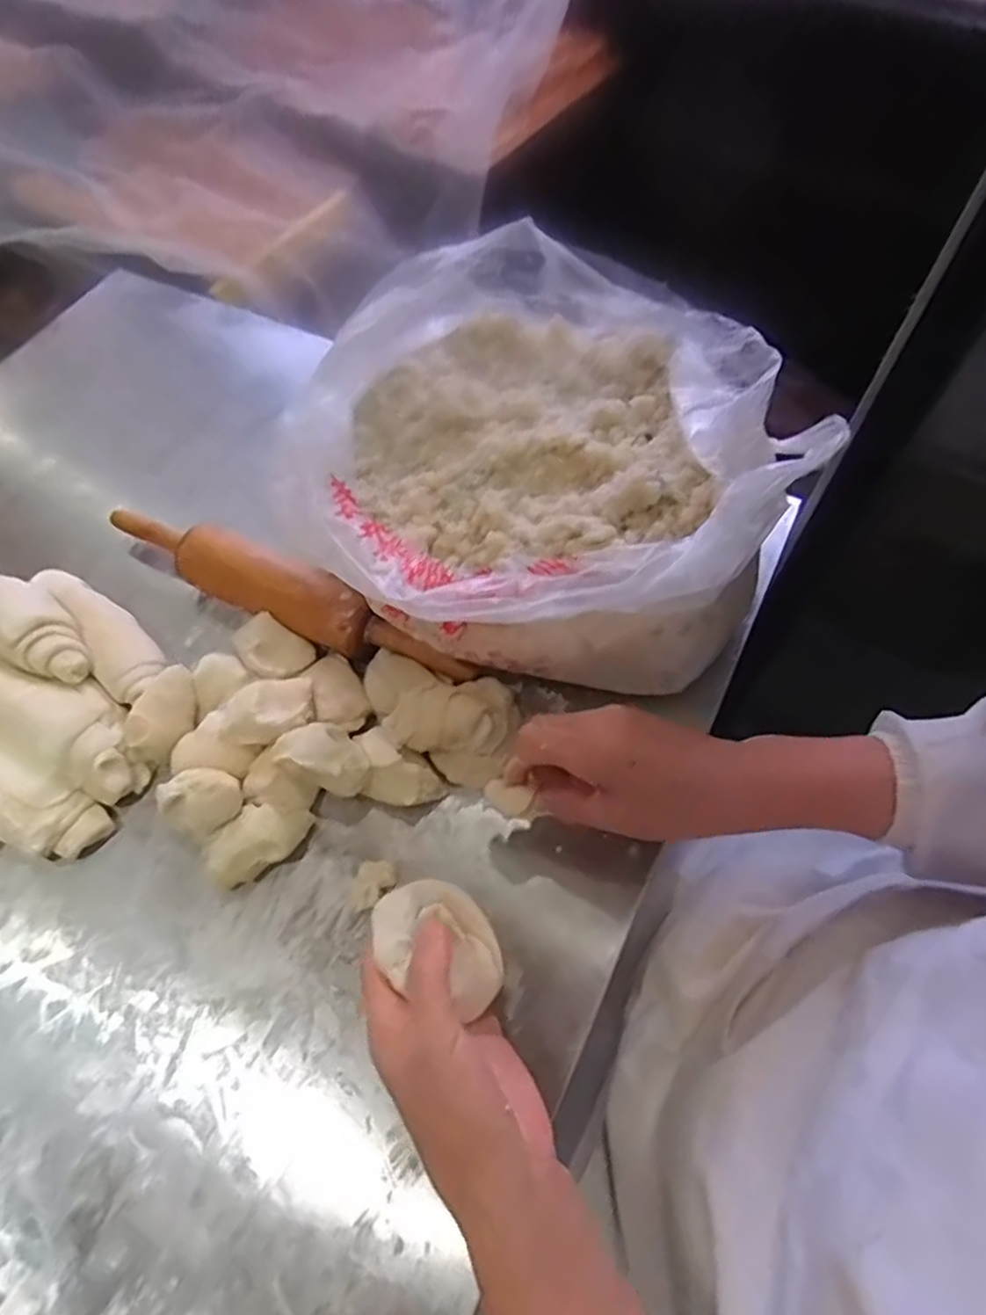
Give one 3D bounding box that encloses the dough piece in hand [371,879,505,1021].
[{"bbox_3d":[-0.028,0.155,0.372,0.076,0.026,0.055,33,69,18],"label":"dough piece in hand"}]

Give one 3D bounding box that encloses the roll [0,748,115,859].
[{"bbox_3d":[-0.346,0.084,0.472,0.169,0.044,0.049,23,66,14],"label":"roll"}]

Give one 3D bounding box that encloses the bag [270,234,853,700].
[{"bbox_3d":[0.017,-0.126,0.462,0.280,0.158,0.312,-31,66,-13],"label":"bag"}]

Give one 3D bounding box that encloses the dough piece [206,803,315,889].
[{"bbox_3d":[-0.153,0.121,0.452,0.065,0.036,0.040,-40,68,-17],"label":"dough piece"}]

